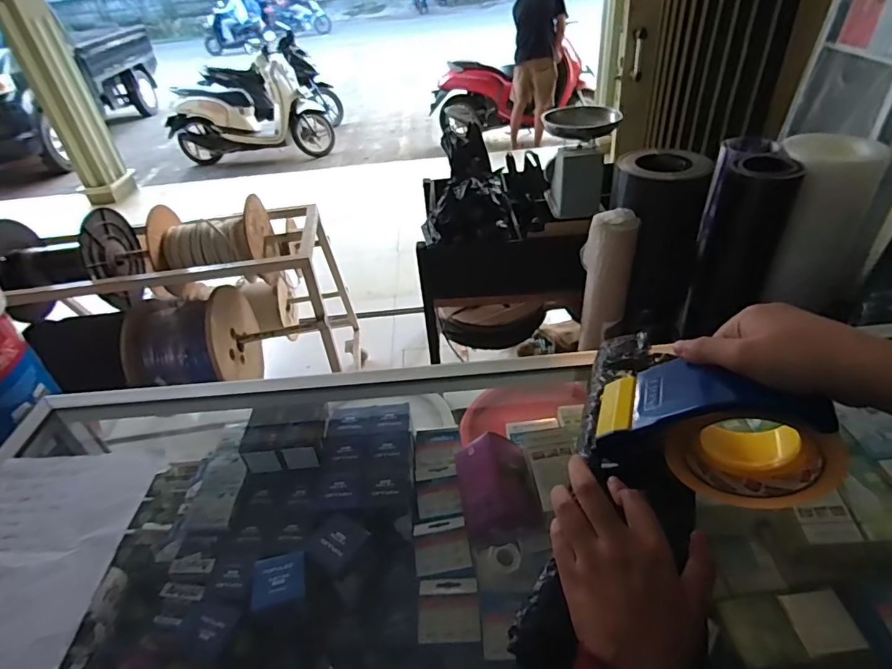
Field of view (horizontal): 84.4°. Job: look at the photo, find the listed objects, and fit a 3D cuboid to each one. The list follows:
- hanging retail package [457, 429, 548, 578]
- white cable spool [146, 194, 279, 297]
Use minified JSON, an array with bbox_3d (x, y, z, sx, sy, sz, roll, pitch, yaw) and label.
[{"bbox_3d":[0.064,0.188,0.575,0.088,0.055,0.147,-9,38,-3],"label":"hanging retail package"},{"bbox_3d":[-0.693,-0.265,1.496,0.317,0.242,0.231,-6,38,1],"label":"white cable spool"}]

